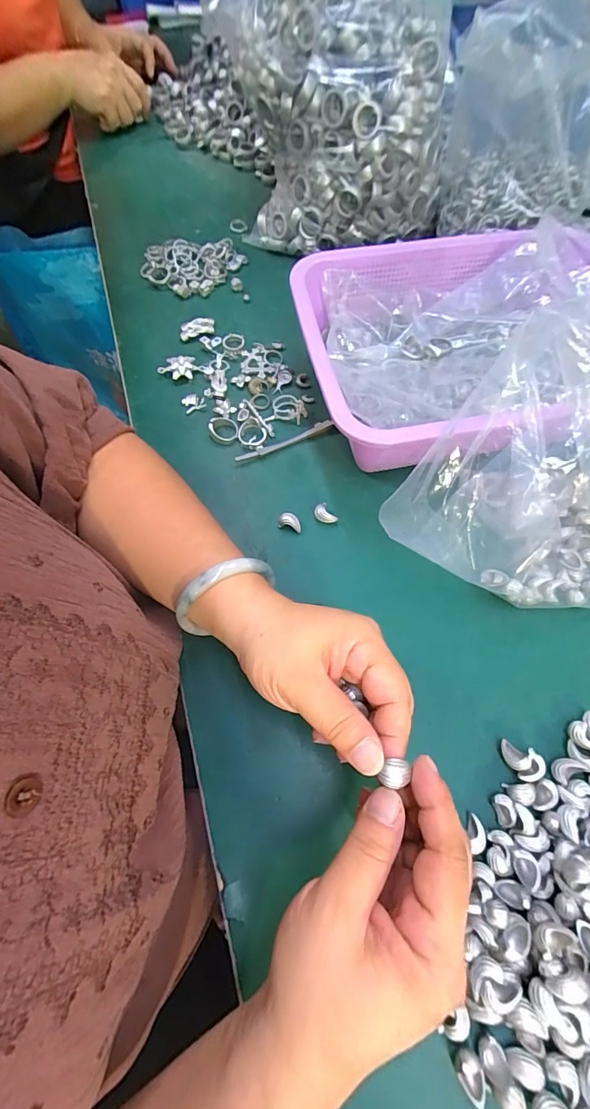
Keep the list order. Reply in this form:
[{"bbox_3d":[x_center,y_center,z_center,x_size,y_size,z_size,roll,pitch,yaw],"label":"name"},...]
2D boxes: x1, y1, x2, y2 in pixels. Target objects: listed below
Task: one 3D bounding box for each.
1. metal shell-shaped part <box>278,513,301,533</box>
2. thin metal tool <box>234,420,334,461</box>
[{"bbox_3d":[-0.004,-0.025,0.343,0.021,0.013,0.010,22,67,11],"label":"metal shell-shaped part"},{"bbox_3d":[-0.009,-0.103,0.381,0.095,0.008,0.009,-24,66,-10],"label":"thin metal tool"}]

